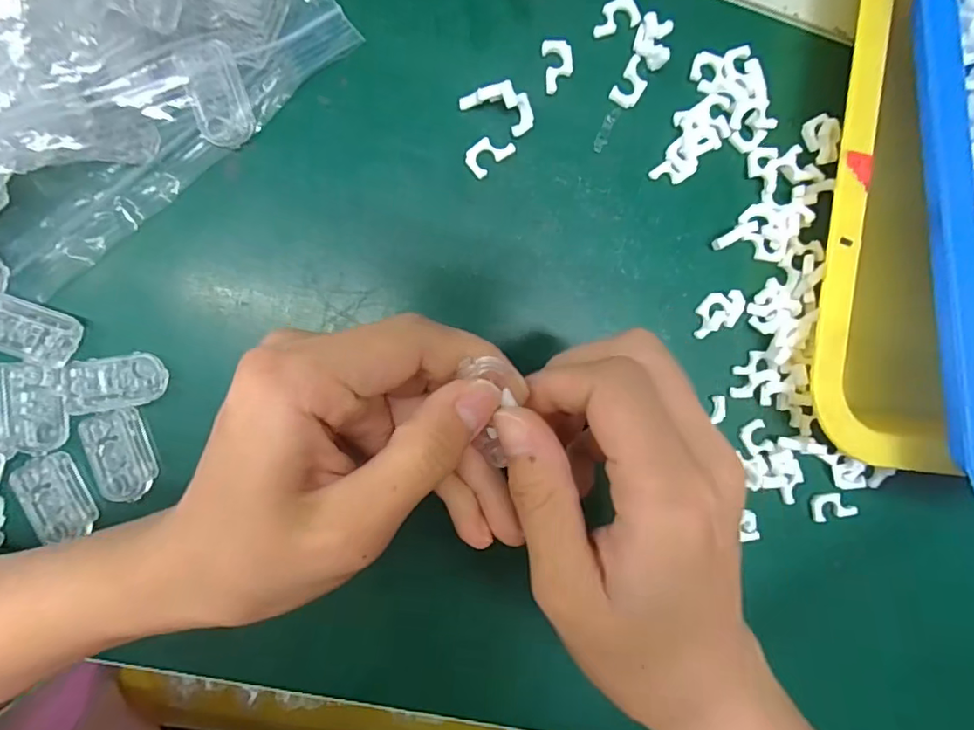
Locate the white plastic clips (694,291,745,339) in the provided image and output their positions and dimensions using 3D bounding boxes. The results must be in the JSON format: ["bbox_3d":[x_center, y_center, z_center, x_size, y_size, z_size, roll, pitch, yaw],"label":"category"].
[{"bbox_3d":[0.107,-0.024,0.244,0.025,0.007,0.017,-22,94,-6],"label":"white plastic clips"}]

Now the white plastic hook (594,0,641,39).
[{"bbox_3d":[0.057,-0.155,0.234,0.021,0.004,0.014,-17,94,-7],"label":"white plastic hook"}]

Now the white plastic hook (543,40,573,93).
[{"bbox_3d":[0.032,-0.131,0.233,0.013,0.004,0.022,-7,93,-7],"label":"white plastic hook"}]

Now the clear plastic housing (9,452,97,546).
[{"bbox_3d":[-0.173,0.053,0.210,0.023,0.004,0.034,-21,94,-7],"label":"clear plastic housing"}]

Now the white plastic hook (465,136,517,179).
[{"bbox_3d":[0.001,-0.092,0.230,0.022,0.004,0.013,-41,96,-5],"label":"white plastic hook"}]

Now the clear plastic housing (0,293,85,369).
[{"bbox_3d":[-0.181,-0.014,0.207,0.036,0.005,0.021,21,89,-8],"label":"clear plastic housing"}]

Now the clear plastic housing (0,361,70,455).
[{"bbox_3d":[-0.179,0.017,0.209,0.022,0.006,0.036,0,92,-8],"label":"clear plastic housing"}]

